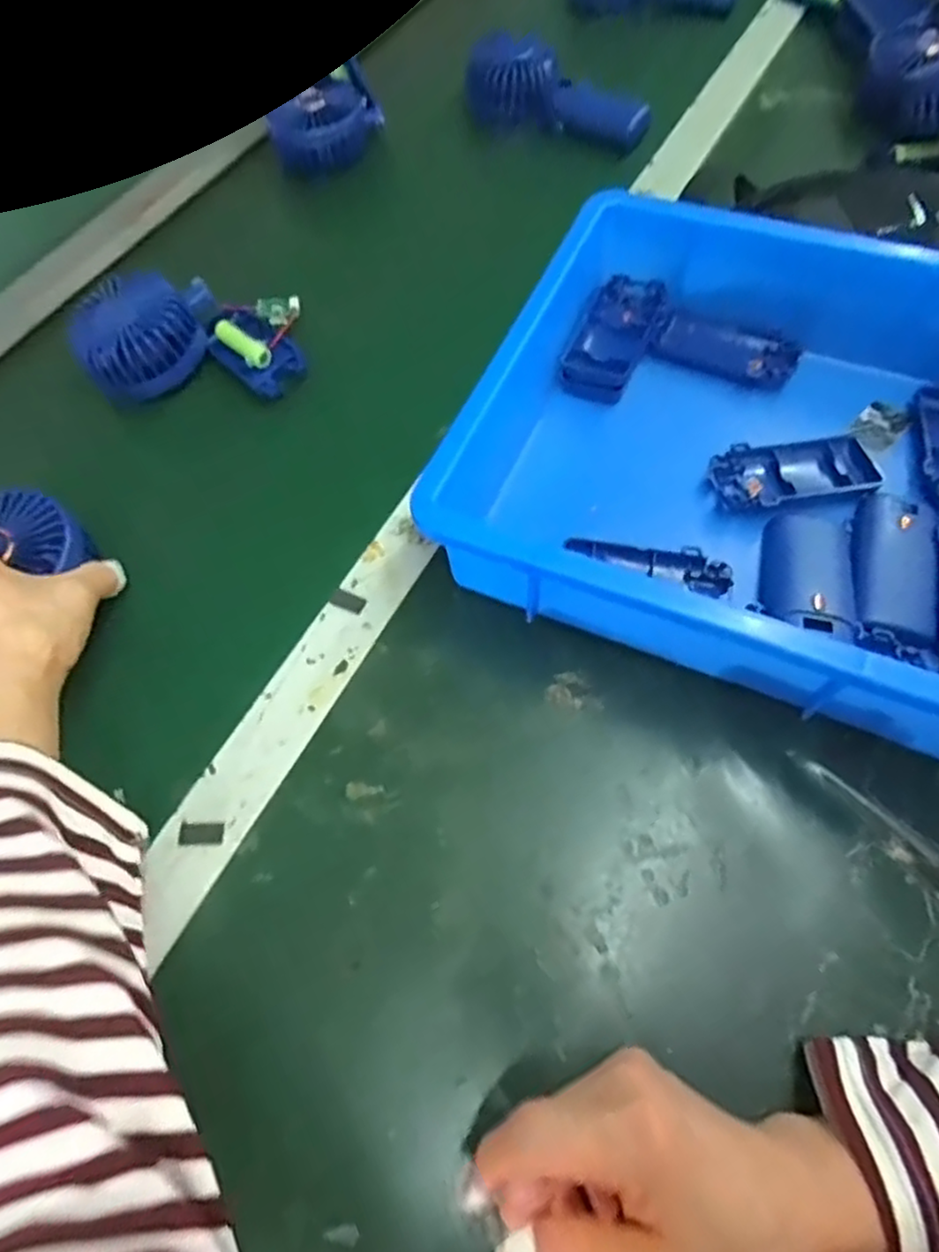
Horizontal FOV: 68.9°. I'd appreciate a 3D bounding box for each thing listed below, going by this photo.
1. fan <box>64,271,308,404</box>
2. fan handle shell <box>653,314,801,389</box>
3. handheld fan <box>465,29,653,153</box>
[{"bbox_3d":[-0.201,-0.211,0.497,0.149,0.048,0.093,-8,63,-2],"label":"fan"},{"bbox_3d":[0.177,-0.190,0.472,0.092,0.014,0.042,23,66,14],"label":"fan handle shell"},{"bbox_3d":[0.087,-0.498,0.640,0.181,0.043,0.067,28,67,16],"label":"handheld fan"}]

